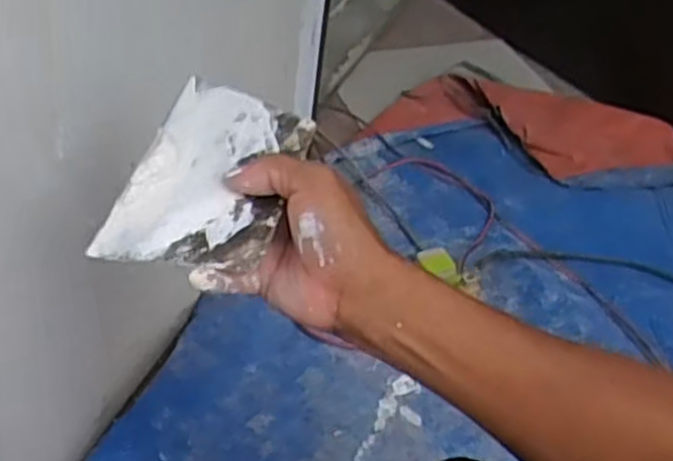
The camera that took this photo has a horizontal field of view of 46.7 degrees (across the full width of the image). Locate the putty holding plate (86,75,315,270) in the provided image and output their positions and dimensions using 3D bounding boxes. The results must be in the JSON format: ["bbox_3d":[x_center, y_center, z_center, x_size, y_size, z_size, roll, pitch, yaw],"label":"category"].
[{"bbox_3d":[-0.074,-0.035,0.467,0.091,0.014,0.139,15,56,9],"label":"putty holding plate"}]

